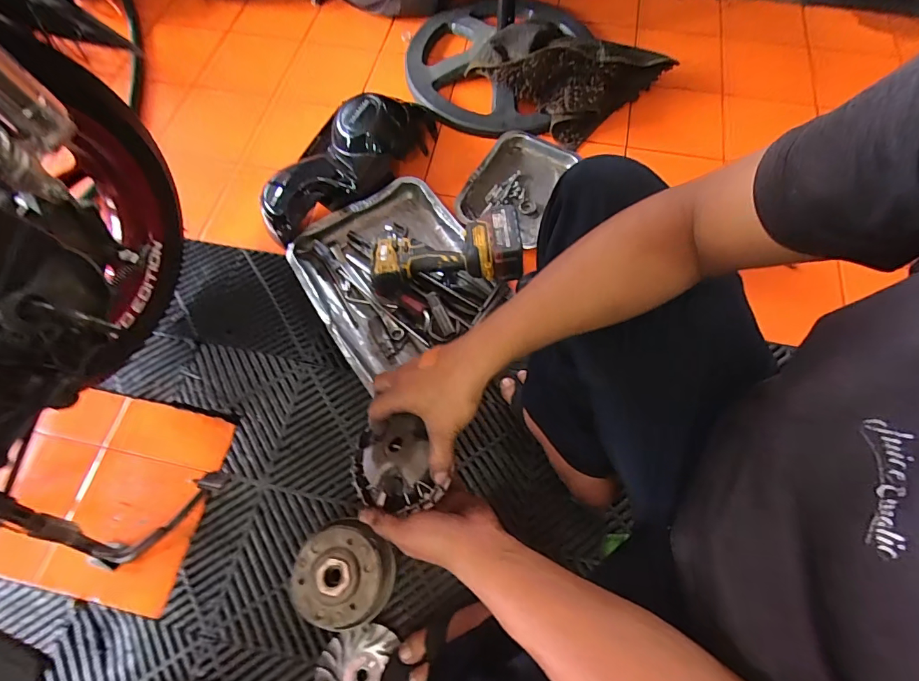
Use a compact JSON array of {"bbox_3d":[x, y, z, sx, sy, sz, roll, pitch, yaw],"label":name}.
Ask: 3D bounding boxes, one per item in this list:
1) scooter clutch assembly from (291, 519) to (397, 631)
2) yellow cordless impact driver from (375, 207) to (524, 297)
[{"bbox_3d":[-0.152,0.314,0.576,0.123,0.089,0.119,0,68,1],"label":"scooter clutch assembly"},{"bbox_3d":[-0.026,-0.150,0.710,0.246,0.081,0.108,-5,68,-1],"label":"yellow cordless impact driver"}]

